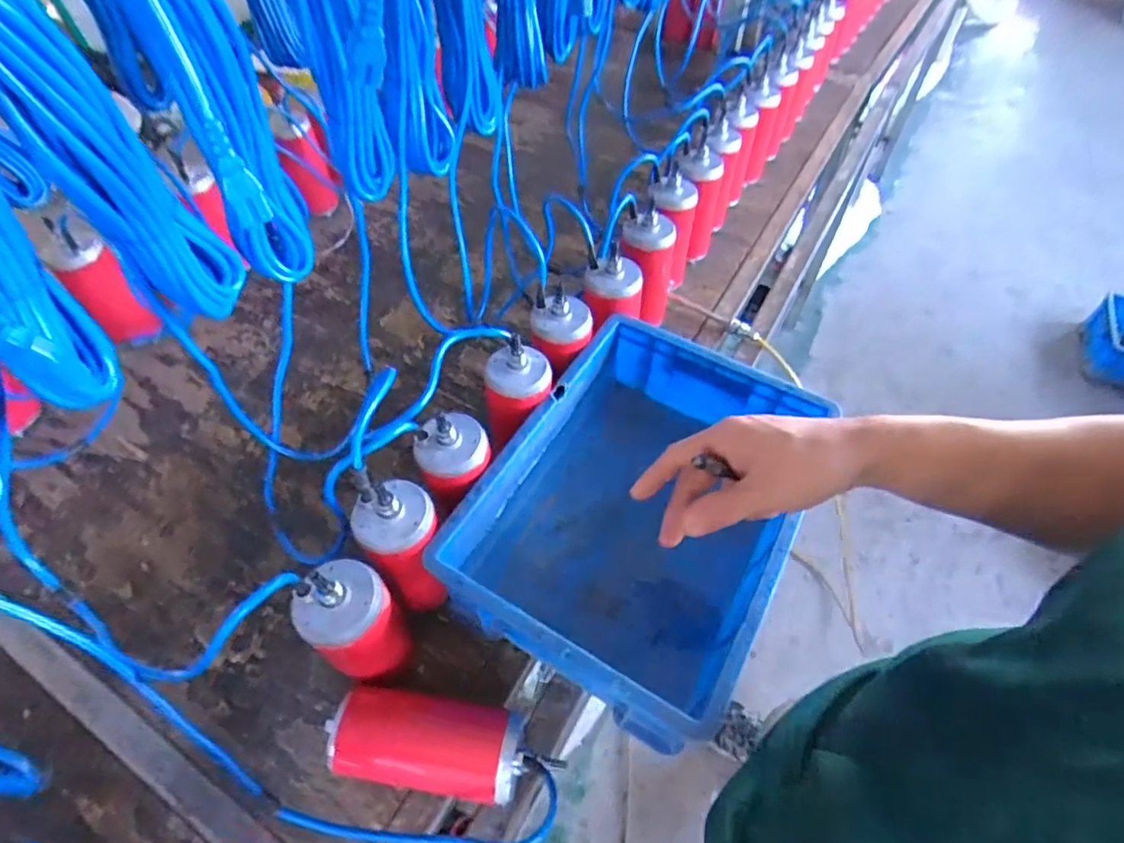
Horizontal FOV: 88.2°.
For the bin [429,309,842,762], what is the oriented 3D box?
[{"bbox_3d":[0.091,0.098,0.659,0.297,0.152,0.401,25,57,18],"label":"bin"}]

